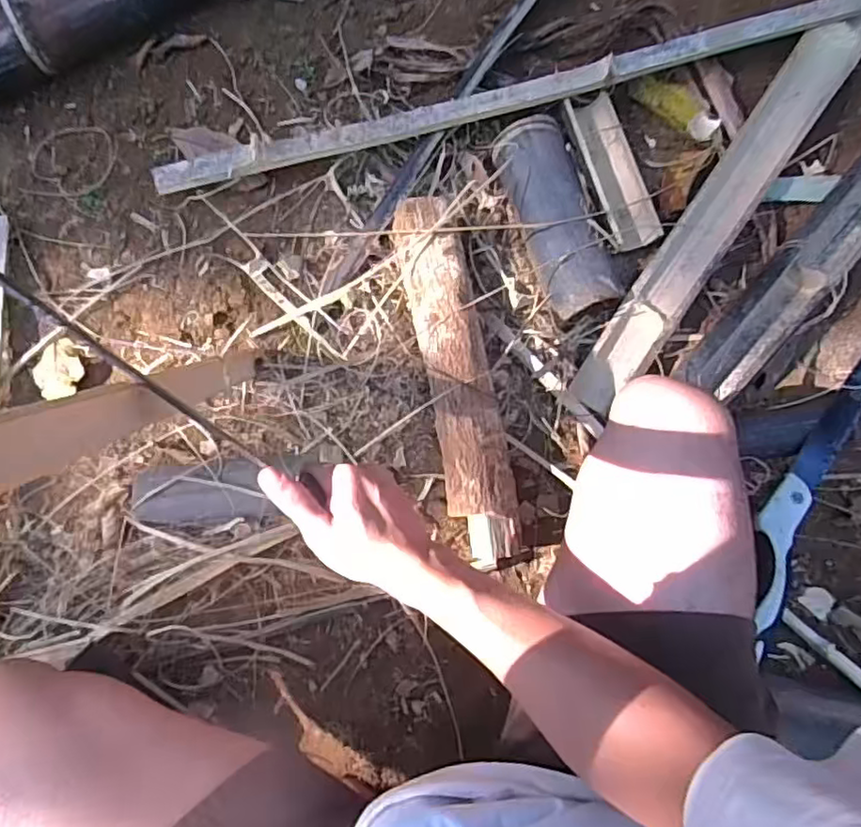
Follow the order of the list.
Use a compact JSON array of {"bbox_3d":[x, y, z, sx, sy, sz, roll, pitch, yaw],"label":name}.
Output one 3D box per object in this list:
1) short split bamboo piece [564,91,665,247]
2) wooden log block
[{"bbox_3d":[0.231,-0.307,0.786,0.066,0.032,0.203,-16,81,-2],"label":"short split bamboo piece"},{"bbox_3d":[0.031,-0.043,0.735,0.082,0.067,0.428,-11,81,-1],"label":"wooden log block"}]

